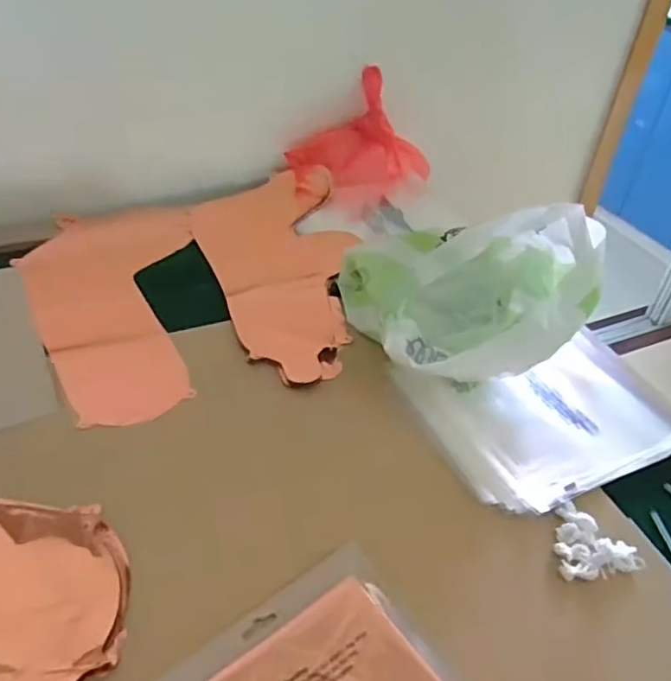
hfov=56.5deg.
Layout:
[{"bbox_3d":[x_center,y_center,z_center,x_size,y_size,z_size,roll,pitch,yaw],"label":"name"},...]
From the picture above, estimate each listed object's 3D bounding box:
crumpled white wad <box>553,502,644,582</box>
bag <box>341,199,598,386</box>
[{"bbox_3d":[0.221,0.168,0.533,0.066,0.016,0.067,3,40,-3],"label":"crumpled white wad"},{"bbox_3d":[0.151,-0.071,0.690,0.239,0.156,0.209,-11,43,-18],"label":"bag"}]

